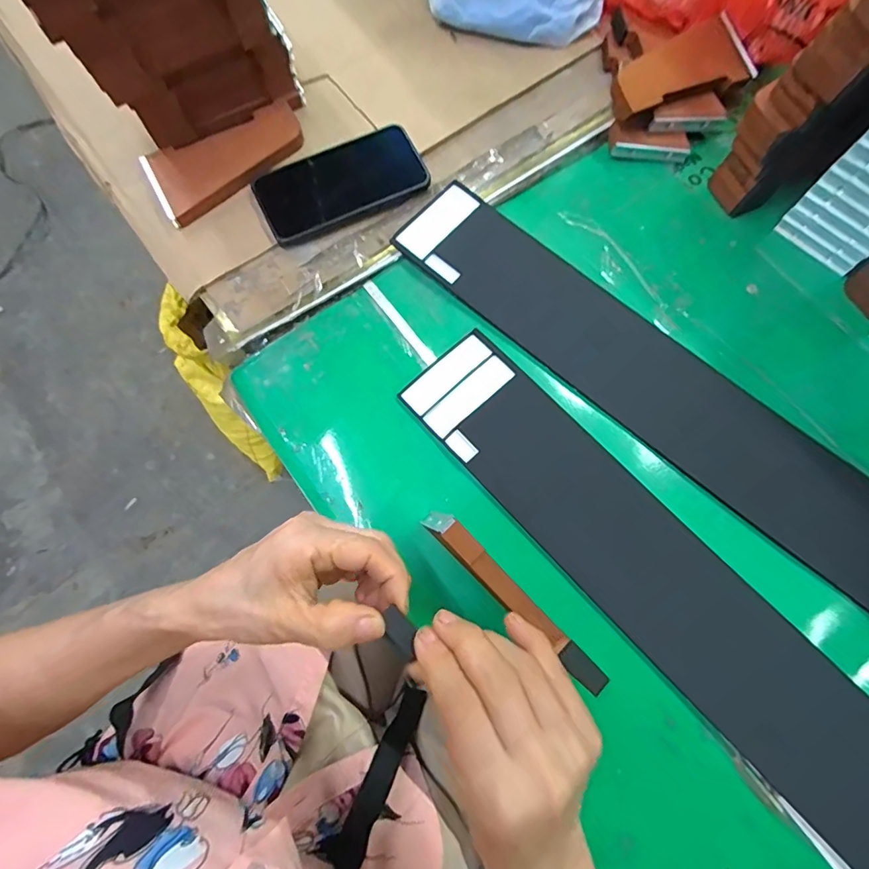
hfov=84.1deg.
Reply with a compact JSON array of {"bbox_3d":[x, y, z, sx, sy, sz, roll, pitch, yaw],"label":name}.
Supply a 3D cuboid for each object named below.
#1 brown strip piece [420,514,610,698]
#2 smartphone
[{"bbox_3d":[0.054,0.110,0.321,0.159,0.012,0.017,45,78,-2],"label":"brown strip piece"},{"bbox_3d":[-0.090,-0.242,0.466,0.159,0.013,0.076,-26,84,-1],"label":"smartphone"}]

